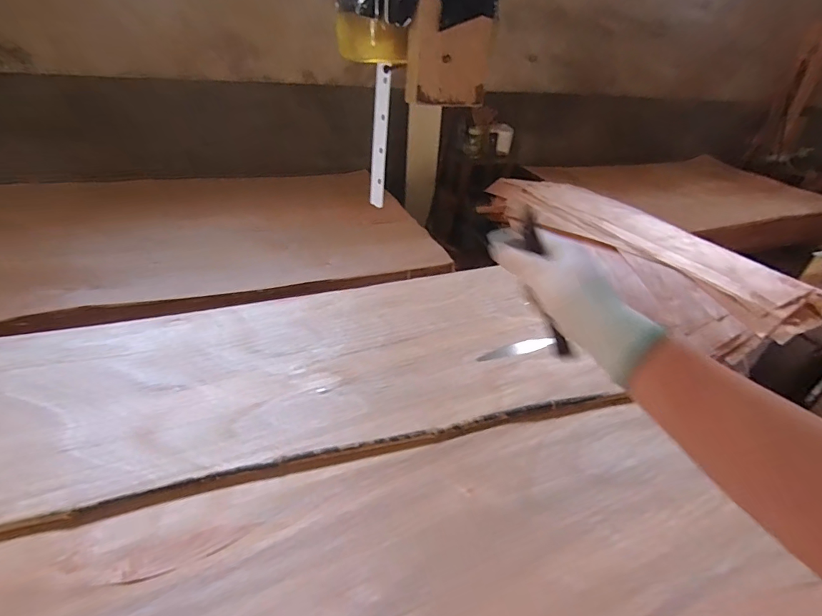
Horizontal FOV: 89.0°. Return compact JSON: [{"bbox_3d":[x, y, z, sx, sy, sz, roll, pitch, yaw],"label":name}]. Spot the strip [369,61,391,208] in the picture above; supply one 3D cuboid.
[{"bbox_3d":[-0.033,-0.176,0.438,0.014,0.138,0.010,4,34,-5],"label":"strip"}]

